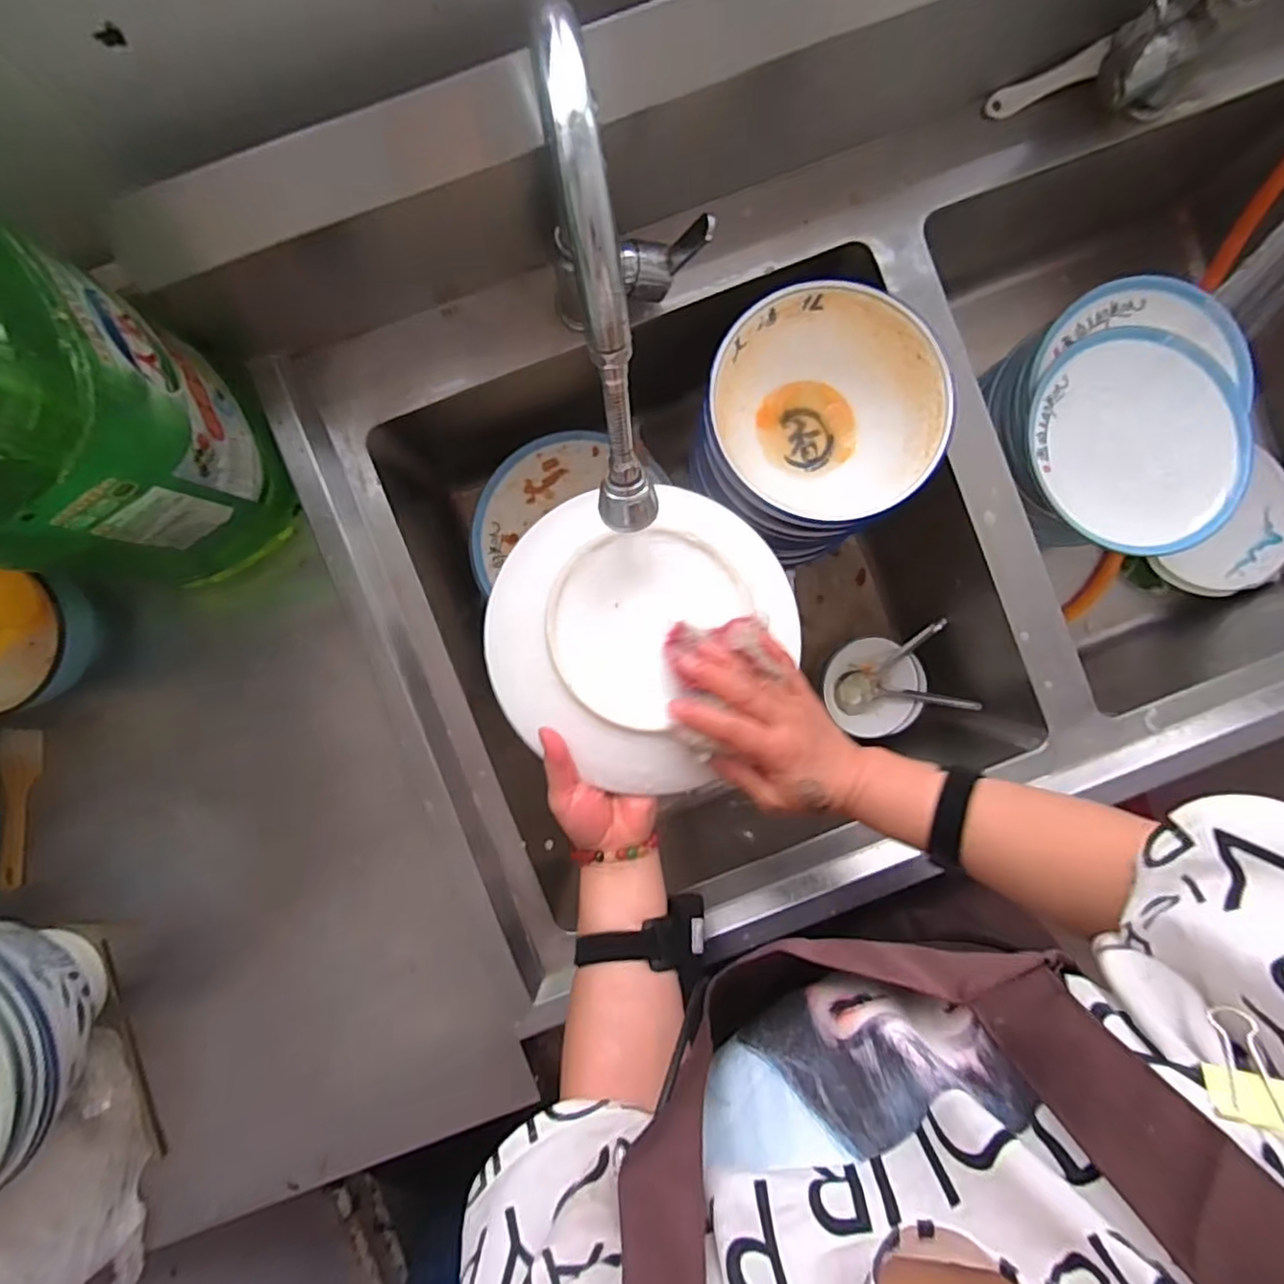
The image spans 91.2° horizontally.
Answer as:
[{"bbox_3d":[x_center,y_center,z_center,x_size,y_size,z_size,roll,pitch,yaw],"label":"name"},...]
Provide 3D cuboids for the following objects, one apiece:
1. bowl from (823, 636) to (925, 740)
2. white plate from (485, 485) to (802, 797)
[{"bbox_3d":[0.277,0.054,0.753,0.106,0.038,0.107,0,91,-1],"label":"bowl"},{"bbox_3d":[0.000,-0.020,0.485,0.215,0.038,0.239,40,80,0],"label":"white plate"}]

